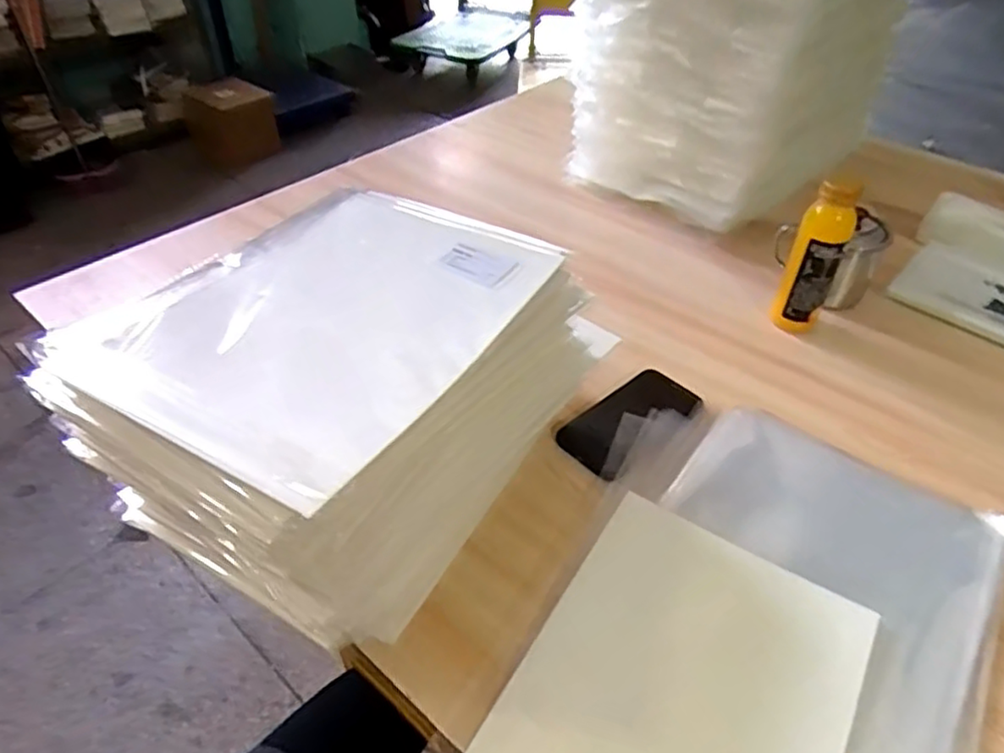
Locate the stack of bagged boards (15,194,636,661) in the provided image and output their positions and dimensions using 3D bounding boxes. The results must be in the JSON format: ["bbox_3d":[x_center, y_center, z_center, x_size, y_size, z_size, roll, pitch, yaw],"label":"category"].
[{"bbox_3d":[-0.120,0.019,0.551,0.245,0.224,0.332,25,48,24],"label":"stack of bagged boards"}]

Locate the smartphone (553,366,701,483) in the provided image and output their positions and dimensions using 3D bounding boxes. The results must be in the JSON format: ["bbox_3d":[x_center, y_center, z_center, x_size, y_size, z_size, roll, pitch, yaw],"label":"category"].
[{"bbox_3d":[0.125,0.041,0.661,0.148,0.013,0.070,-32,52,-30],"label":"smartphone"}]

